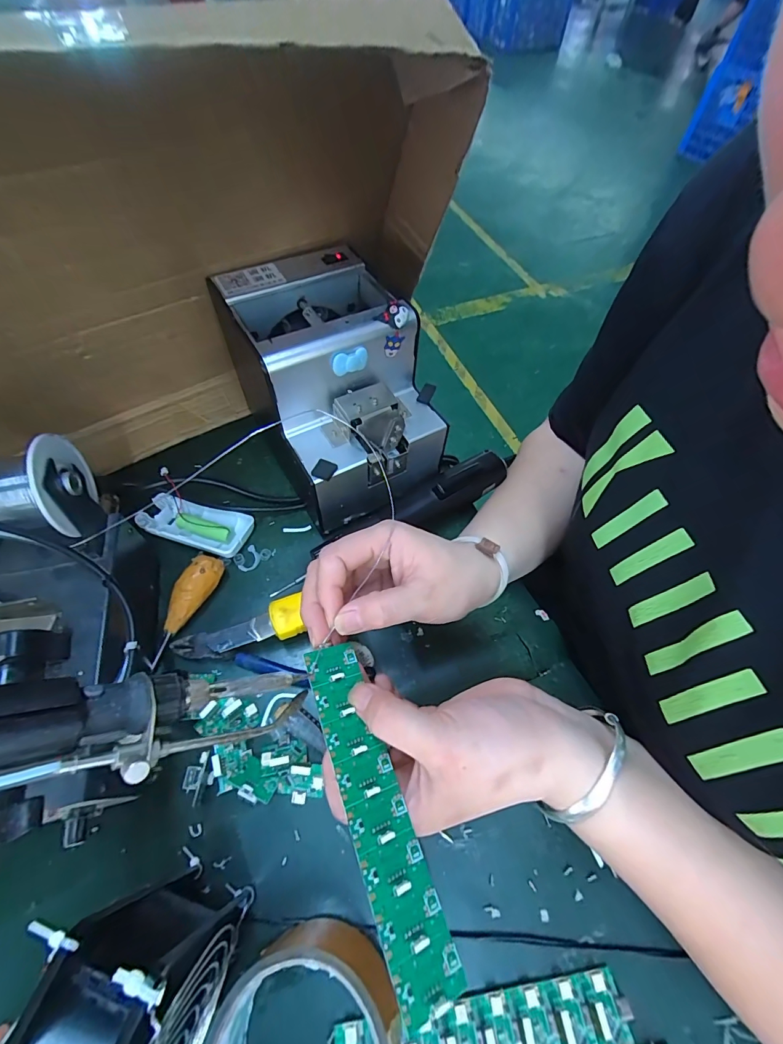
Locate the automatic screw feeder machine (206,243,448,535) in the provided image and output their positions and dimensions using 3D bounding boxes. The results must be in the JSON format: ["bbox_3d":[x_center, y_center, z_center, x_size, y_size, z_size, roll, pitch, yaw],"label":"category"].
[{"bbox_3d":[-0.049,-0.114,0.360,0.130,0.147,0.182,-25,63,-16],"label":"automatic screw feeder machine"}]

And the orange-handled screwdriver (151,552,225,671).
[{"bbox_3d":[-0.164,0.064,0.319,0.024,0.024,0.084,27,61,13],"label":"orange-handled screwdriver"}]

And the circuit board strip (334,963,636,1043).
[{"bbox_3d":[0.050,0.273,0.211,0.156,0.014,0.034,-5,59,-6],"label":"circuit board strip"}]

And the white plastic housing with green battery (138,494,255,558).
[{"bbox_3d":[-0.172,0.004,0.359,0.092,0.019,0.044,11,59,4],"label":"white plastic housing with green battery"}]

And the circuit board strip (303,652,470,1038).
[{"bbox_3d":[-0.009,0.137,0.204,0.030,0.004,0.154,-7,56,-28],"label":"circuit board strip"}]

